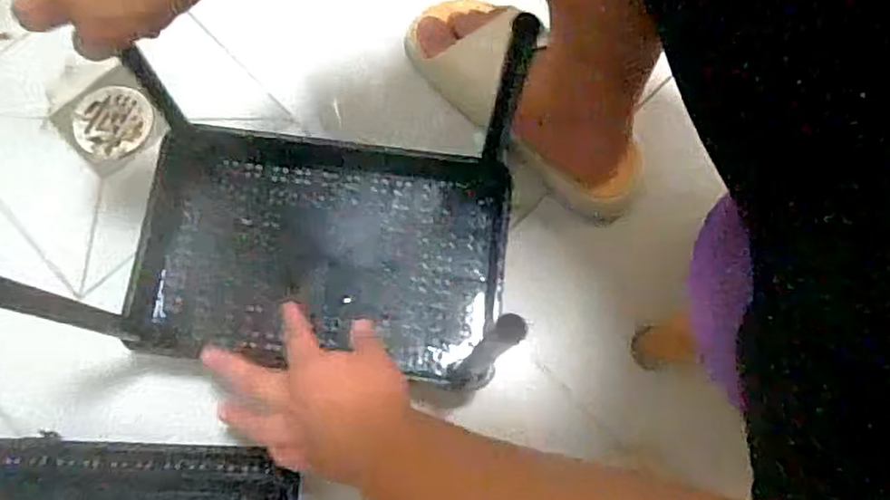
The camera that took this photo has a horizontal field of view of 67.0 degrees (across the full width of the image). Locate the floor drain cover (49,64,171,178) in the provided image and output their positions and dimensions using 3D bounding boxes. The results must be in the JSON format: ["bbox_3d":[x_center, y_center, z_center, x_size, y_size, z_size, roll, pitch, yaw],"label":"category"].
[{"bbox_3d":[-0.360,-0.139,0.720,0.093,0.009,0.097,-38,80,-11],"label":"floor drain cover"}]

